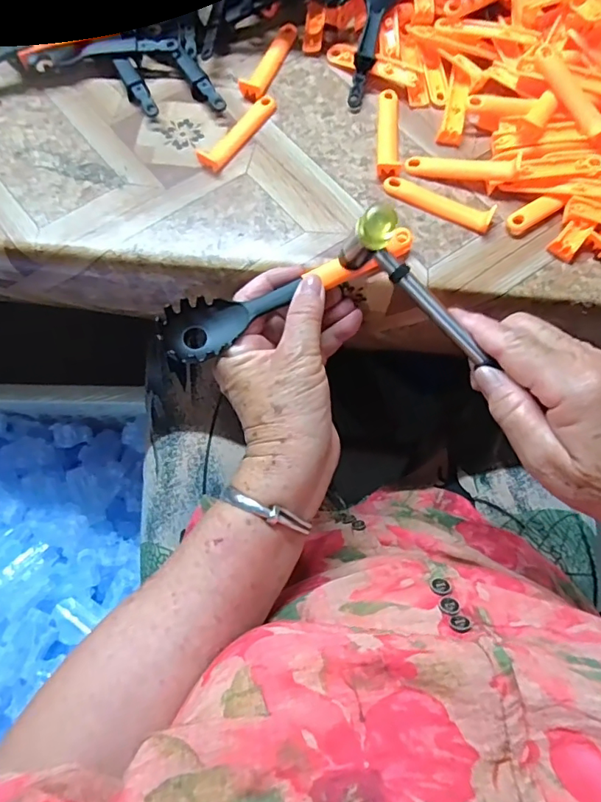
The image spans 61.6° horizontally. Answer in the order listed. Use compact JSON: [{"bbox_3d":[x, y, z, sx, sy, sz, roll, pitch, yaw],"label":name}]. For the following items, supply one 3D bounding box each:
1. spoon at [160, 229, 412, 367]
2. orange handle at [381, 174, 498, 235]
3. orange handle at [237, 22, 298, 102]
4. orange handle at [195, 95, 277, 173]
[{"bbox_3d":[-0.004,-0.065,0.310,0.169,0.025,0.038,-22,75,-5],"label":"spoon"},{"bbox_3d":[0.092,-0.135,0.340,0.075,0.010,0.016,26,74,7],"label":"orange handle"},{"bbox_3d":[-0.022,-0.254,0.376,0.019,0.008,0.076,26,74,7],"label":"orange handle"},{"bbox_3d":[-0.043,-0.192,0.361,0.018,0.009,0.076,38,76,10],"label":"orange handle"}]

